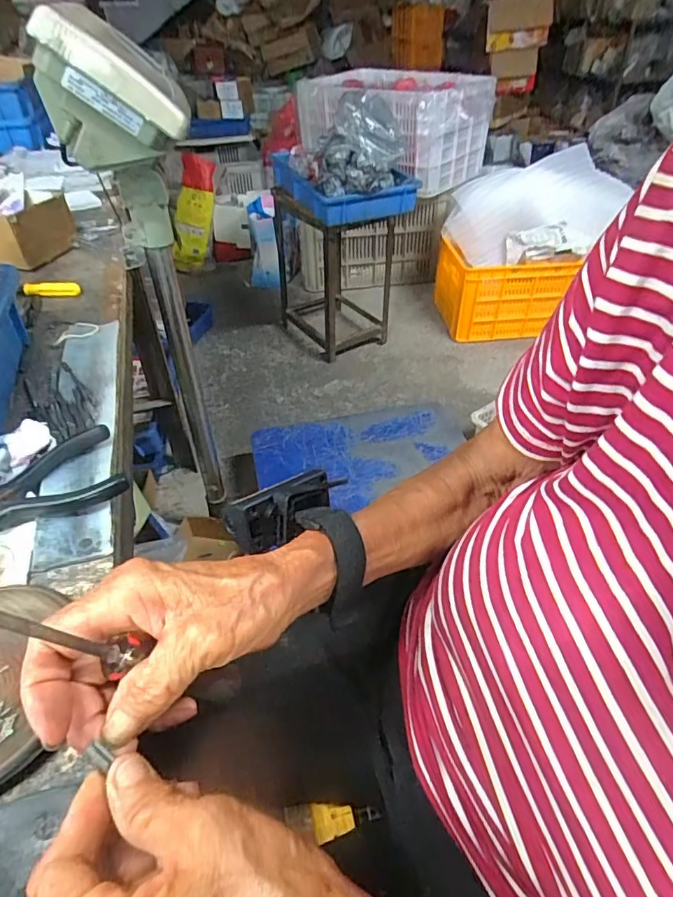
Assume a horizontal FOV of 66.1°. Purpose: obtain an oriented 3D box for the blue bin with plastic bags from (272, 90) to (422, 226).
[{"bbox_3d":[0.021,-0.797,1.377,0.279,0.227,0.371,-14,43,-14],"label":"blue bin with plastic bags"}]

